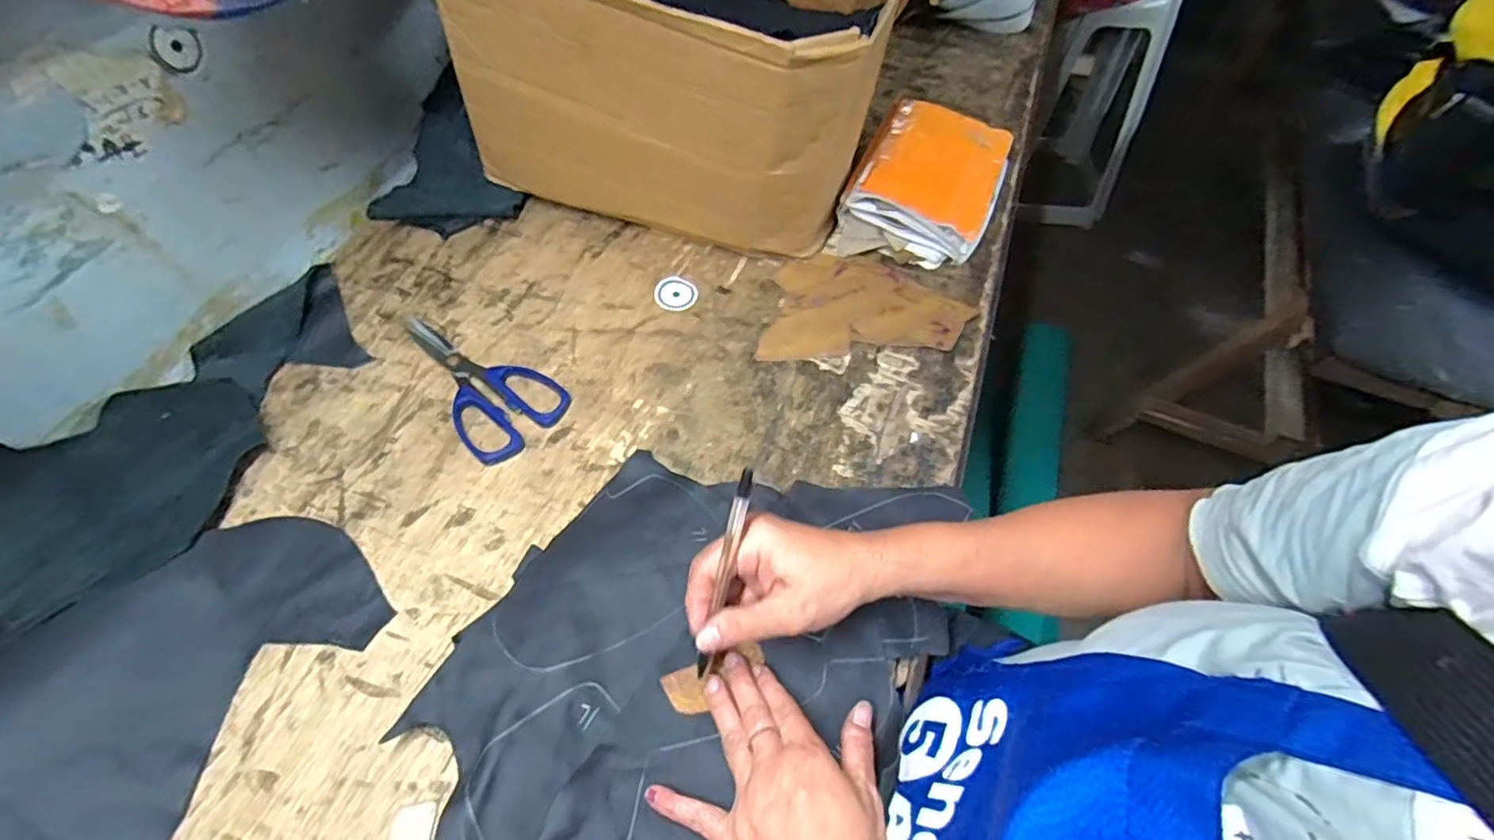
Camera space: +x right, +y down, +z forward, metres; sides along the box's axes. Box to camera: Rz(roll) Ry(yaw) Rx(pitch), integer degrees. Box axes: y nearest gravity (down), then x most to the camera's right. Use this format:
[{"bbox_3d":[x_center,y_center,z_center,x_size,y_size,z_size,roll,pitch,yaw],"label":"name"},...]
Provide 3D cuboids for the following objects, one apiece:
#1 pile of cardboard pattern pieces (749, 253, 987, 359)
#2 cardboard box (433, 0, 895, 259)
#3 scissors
[{"bbox_3d":[0.107,-0.112,0.596,0.191,0.008,0.118,-4,62,-1],"label":"pile of cardboard pattern pieces"},{"bbox_3d":[-0.037,-0.407,0.636,0.358,0.254,0.449,13,56,8],"label":"cardboard box"},{"bbox_3d":[-0.236,-0.036,0.528,0.175,0.011,0.085,34,62,18],"label":"scissors"}]

